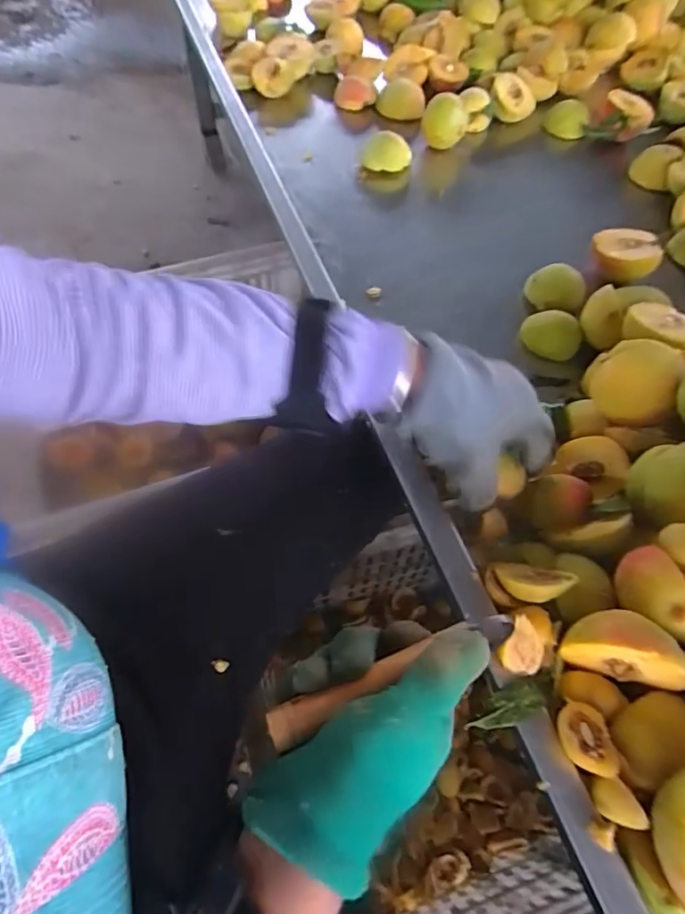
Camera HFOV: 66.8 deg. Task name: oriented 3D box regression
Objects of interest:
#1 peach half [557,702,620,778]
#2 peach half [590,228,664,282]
[{"bbox_3d":[0.136,0.155,0.287,0.031,0.014,0.035,8,59,3],"label":"peach half"},{"bbox_3d":[0.297,-0.219,0.549,0.063,0.027,0.064,12,60,5],"label":"peach half"}]

